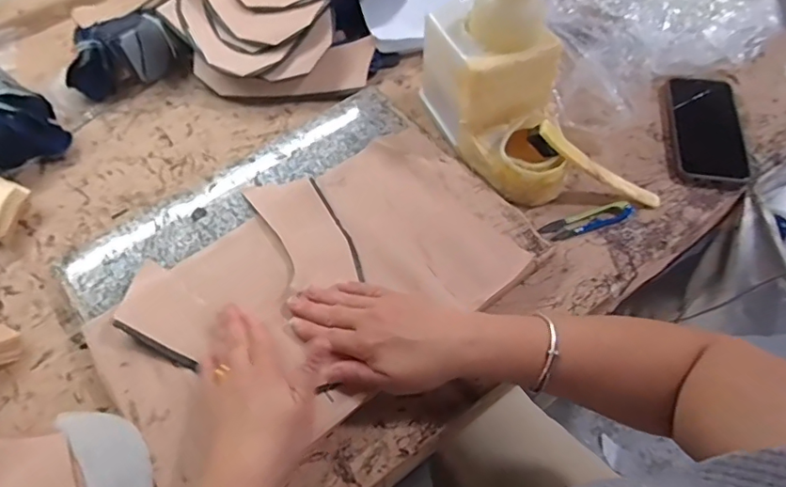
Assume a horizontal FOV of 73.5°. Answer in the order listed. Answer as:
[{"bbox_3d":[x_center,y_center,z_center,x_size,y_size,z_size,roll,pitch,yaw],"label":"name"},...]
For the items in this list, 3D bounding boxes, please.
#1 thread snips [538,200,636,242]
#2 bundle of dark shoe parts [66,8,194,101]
[{"bbox_3d":[0.204,-0.024,0.550,0.103,0.005,0.023,-17,60,-8],"label":"thread snips"},{"bbox_3d":[-0.328,-0.244,0.654,0.155,0.067,0.100,-23,61,-12],"label":"bundle of dark shoe parts"}]

